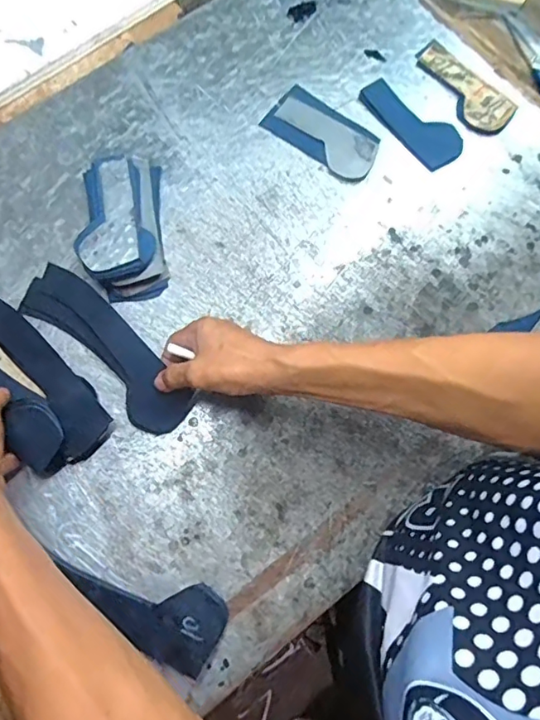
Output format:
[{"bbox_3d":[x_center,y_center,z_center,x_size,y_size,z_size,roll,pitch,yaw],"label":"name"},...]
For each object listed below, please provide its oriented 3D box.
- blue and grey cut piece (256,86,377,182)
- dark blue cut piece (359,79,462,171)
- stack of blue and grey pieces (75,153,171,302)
[{"bbox_3d":[0.061,-0.260,0.598,0.135,0.006,0.068,37,80,12],"label":"blue and grey cut piece"},{"bbox_3d":[0.164,-0.276,0.599,0.059,0.009,0.129,-41,79,-10],"label":"dark blue cut piece"},{"bbox_3d":[-0.158,-0.147,0.550,0.084,0.042,0.166,-7,76,-2],"label":"stack of blue and grey pieces"}]

